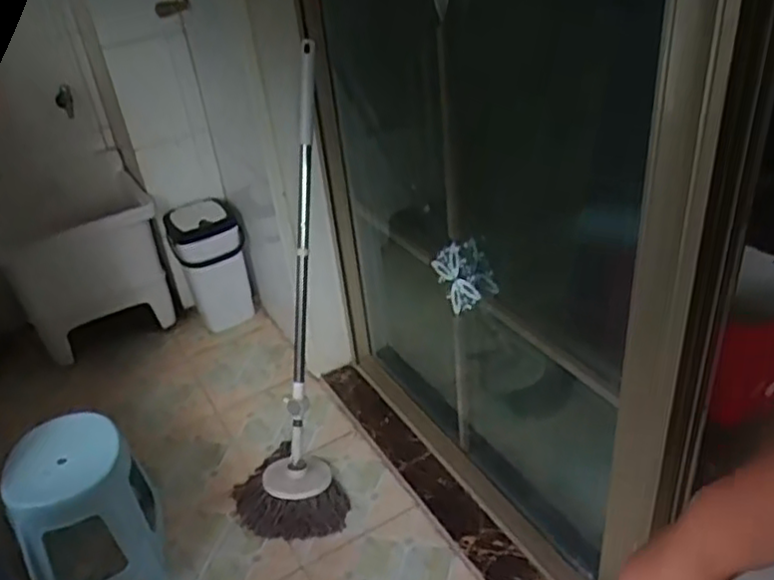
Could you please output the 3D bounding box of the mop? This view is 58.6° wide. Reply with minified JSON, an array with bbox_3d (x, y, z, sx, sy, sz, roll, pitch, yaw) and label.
[{"bbox_3d":[-0.192,0.010,1.612,0.291,1.109,0.189,7,6,20],"label":"mop"}]

